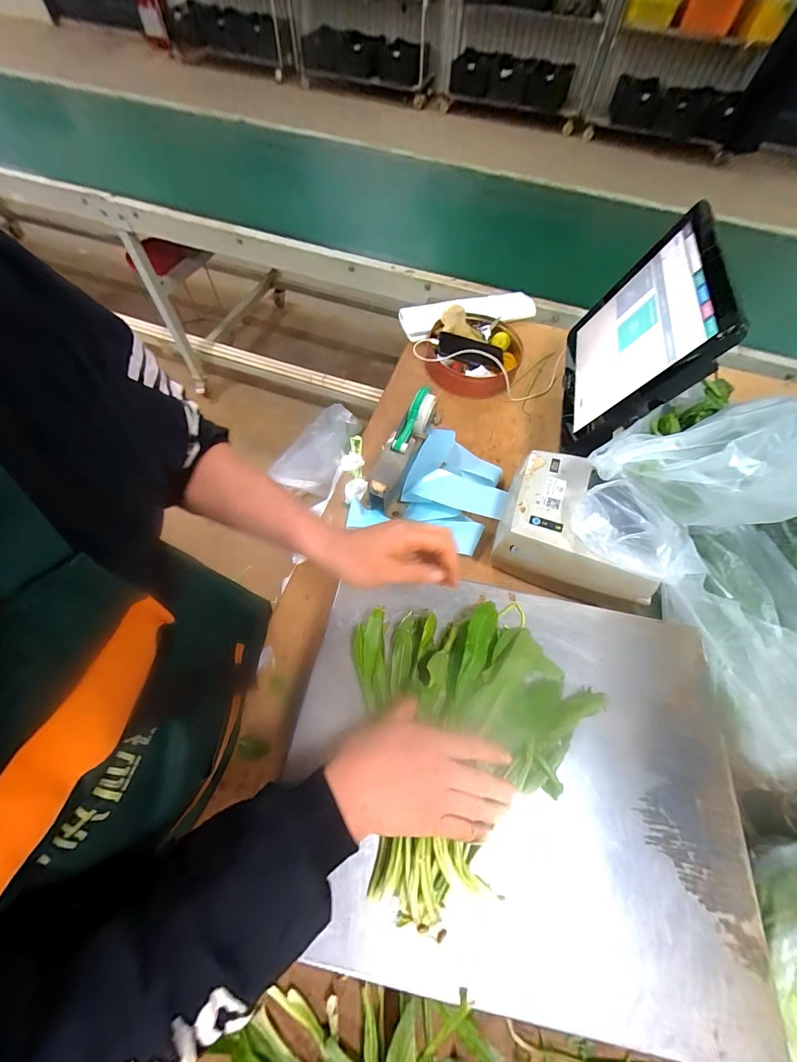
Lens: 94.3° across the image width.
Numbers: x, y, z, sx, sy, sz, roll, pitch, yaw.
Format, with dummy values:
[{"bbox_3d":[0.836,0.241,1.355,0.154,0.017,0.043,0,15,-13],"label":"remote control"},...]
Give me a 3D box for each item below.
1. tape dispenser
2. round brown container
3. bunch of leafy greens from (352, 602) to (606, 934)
[{"bbox_3d":[0.013,-0.133,0.654,0.069,0.122,0.203,22,75,8],"label":"tape dispenser"},{"bbox_3d":[0.174,-0.408,0.848,0.203,0.067,0.193,1,62,-2],"label":"round brown container"},{"bbox_3d":[0.090,0.210,0.400,0.254,0.050,0.268,-6,62,-6],"label":"bunch of leafy greens"}]

